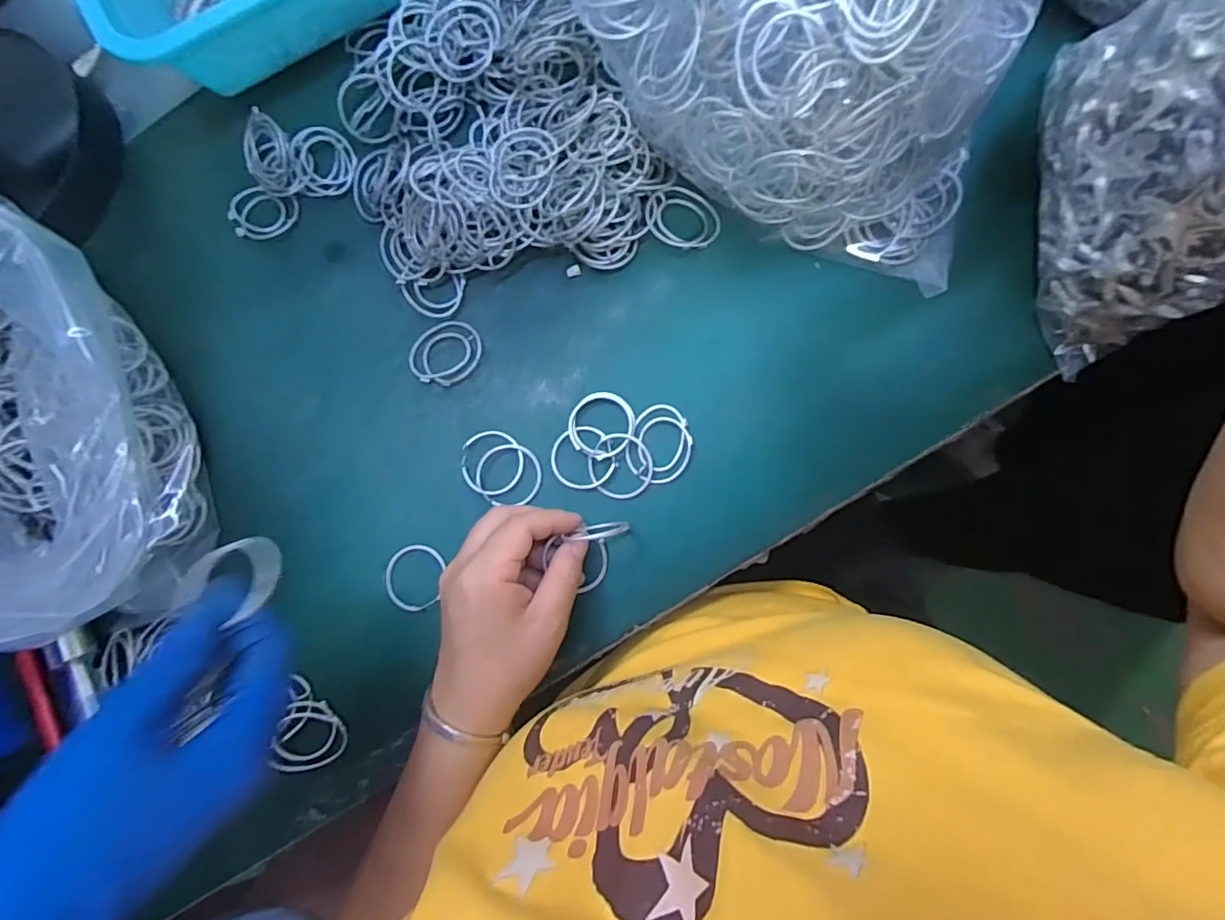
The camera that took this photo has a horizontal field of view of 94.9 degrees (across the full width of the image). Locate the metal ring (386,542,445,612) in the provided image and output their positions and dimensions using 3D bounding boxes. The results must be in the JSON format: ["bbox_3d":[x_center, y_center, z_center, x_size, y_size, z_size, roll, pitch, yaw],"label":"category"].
[{"bbox_3d":[-0.127,0.074,0.358,0.035,0.009,0.041,13,84,4],"label":"metal ring"}]

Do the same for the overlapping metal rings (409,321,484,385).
[{"bbox_3d":[-0.108,-0.069,0.366,0.046,0.010,0.040,-11,84,3],"label":"overlapping metal rings"}]

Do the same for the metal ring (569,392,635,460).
[{"bbox_3d":[-0.007,-0.022,0.350,0.040,0.007,0.041,0,85,4],"label":"metal ring"}]

